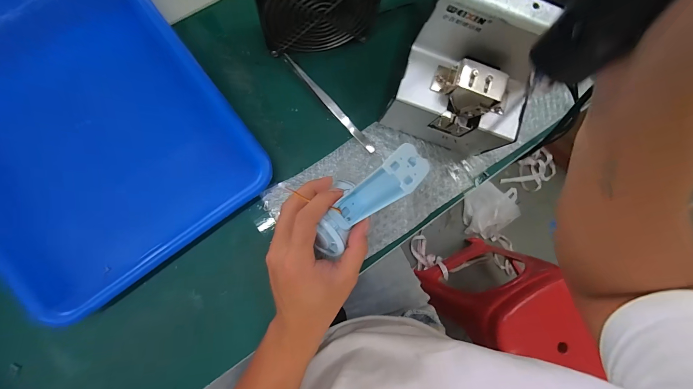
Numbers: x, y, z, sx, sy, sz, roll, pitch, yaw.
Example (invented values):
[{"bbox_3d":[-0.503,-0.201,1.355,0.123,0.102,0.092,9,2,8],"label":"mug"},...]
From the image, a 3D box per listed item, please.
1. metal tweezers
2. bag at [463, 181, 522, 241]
[{"bbox_3d":[-0.018,-0.101,0.335,0.010,0.011,0.141,-44,90,-9],"label":"metal tweezers"},{"bbox_3d":[0.528,0.058,1.095,0.177,0.053,0.206,18,82,-5],"label":"bag"}]

